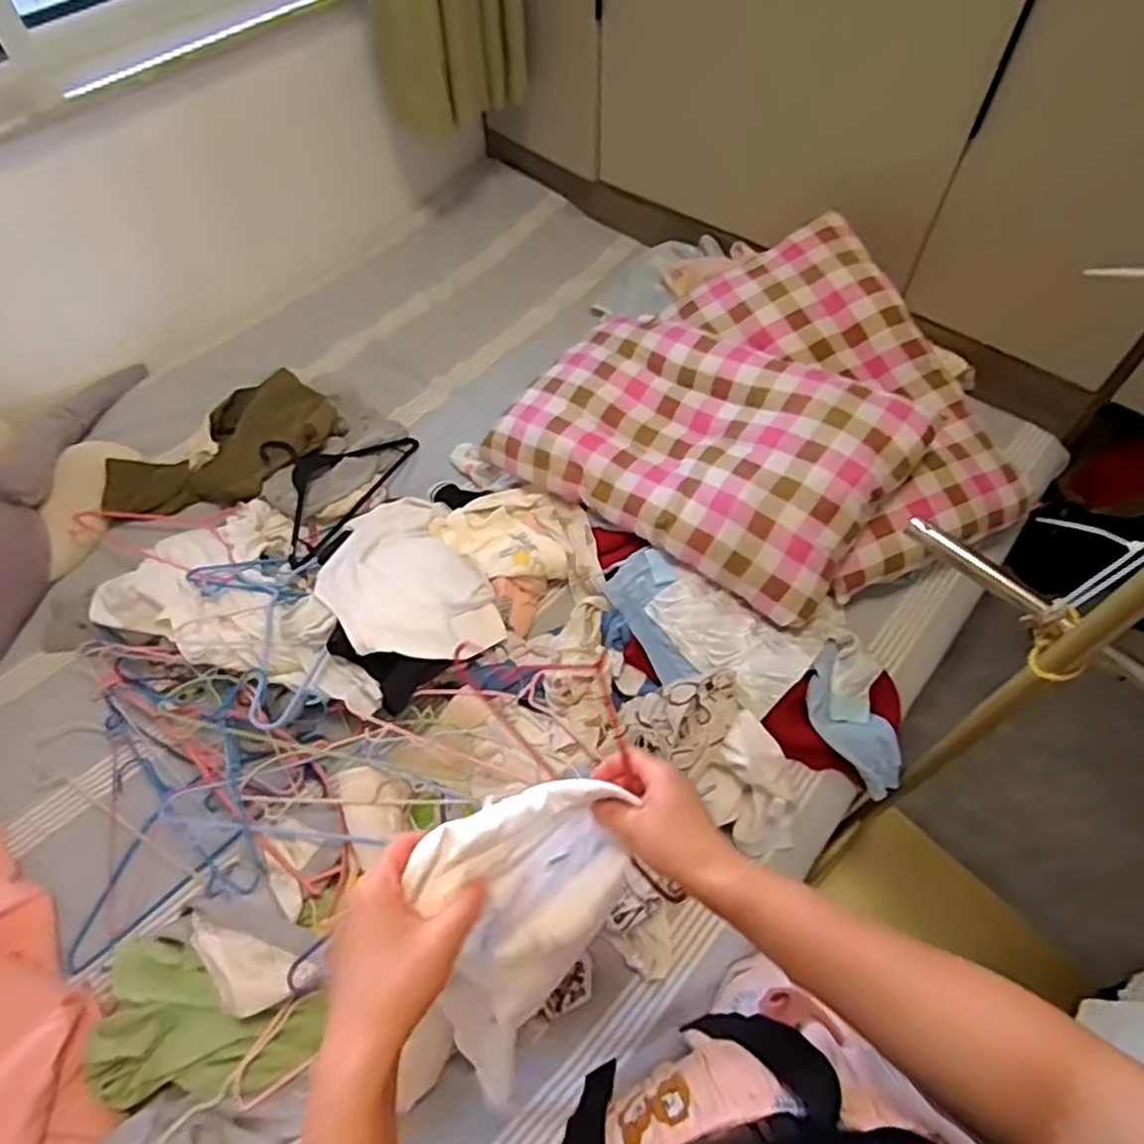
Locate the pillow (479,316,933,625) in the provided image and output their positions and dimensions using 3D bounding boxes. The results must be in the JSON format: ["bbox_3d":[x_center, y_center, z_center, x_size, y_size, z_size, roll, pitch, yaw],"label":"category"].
[{"bbox_3d":[0.196,-0.215,1.105,0.586,0.100,0.392,33,83,25],"label":"pillow"}]

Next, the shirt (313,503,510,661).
[{"bbox_3d":[-0.259,0.003,1.062,0.223,0.109,0.339,-23,60,-13],"label":"shirt"}]

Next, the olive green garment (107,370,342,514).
[{"bbox_3d":[-0.613,-0.209,1.252,0.394,0.097,0.187,-26,59,3],"label":"olive green garment"}]

